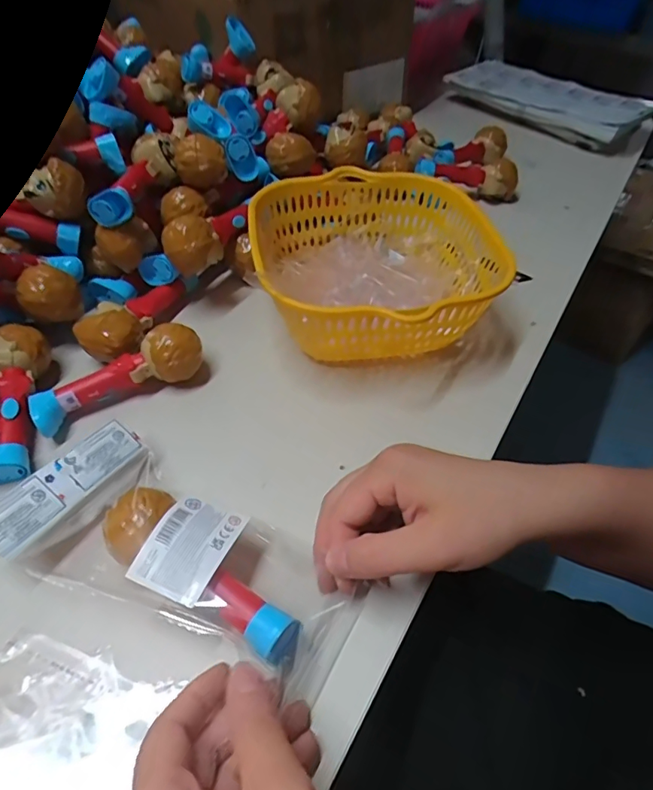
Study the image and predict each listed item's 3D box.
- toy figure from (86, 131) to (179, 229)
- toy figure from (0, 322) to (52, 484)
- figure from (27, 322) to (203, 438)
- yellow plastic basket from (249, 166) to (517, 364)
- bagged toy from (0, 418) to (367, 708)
[{"bbox_3d":[-0.158,-0.184,0.424,0.038,0.045,0.126,9,49,5],"label":"toy figure"},{"bbox_3d":[-0.218,0.005,0.340,0.040,0.041,0.118,-8,49,-9],"label":"toy figure"},{"bbox_3d":[-0.150,-0.012,0.361,0.121,0.042,0.033,-23,54,-21],"label":"figure"},{"bbox_3d":[0.038,-0.102,0.419,0.190,0.084,0.204,-6,49,-8],"label":"yellow plastic basket"},{"bbox_3d":[-0.080,0.086,0.276,0.199,0.050,0.089,25,54,9],"label":"bagged toy"}]

